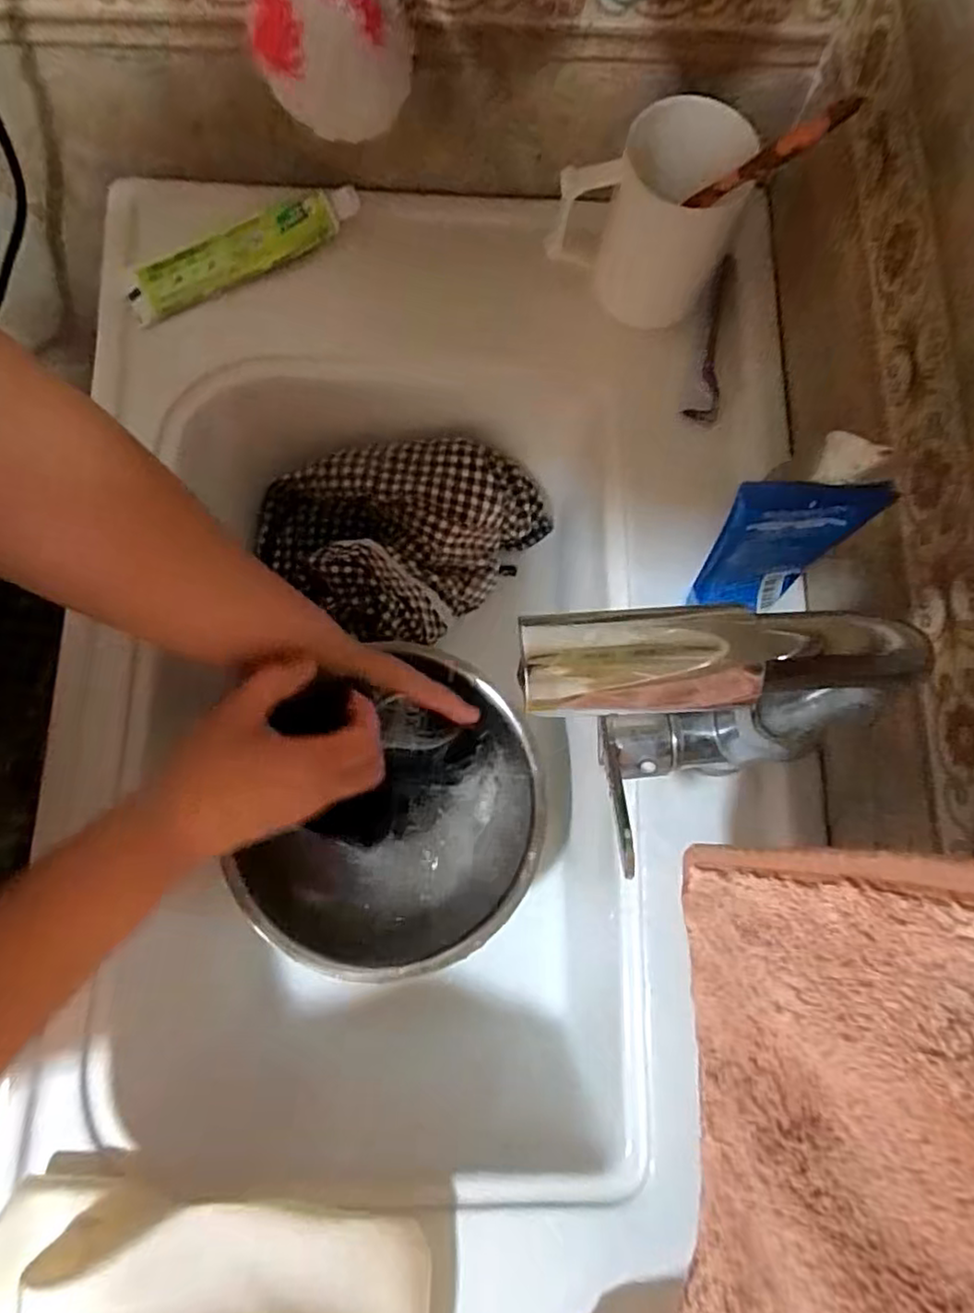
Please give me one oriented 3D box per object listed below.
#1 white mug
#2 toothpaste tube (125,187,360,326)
[{"bbox_3d":[0.098,-0.276,0.407,0.108,0.089,0.074,18,80,2],"label":"white mug"},{"bbox_3d":[-0.168,-0.279,0.450,0.168,0.025,0.033,-25,81,-5],"label":"toothpaste tube"}]

